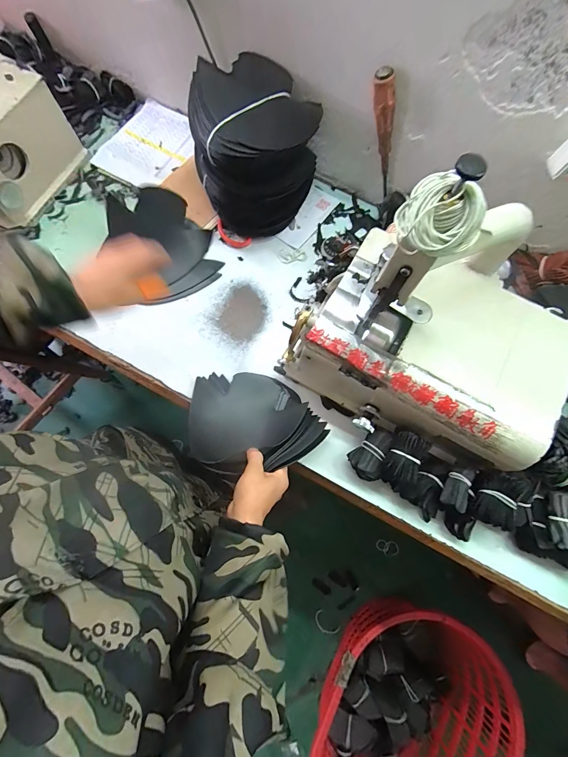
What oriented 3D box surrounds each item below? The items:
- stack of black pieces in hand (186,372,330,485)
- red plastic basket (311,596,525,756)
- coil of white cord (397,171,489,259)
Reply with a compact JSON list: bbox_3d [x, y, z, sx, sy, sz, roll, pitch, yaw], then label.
[{"bbox_3d":[-0.061,0.065,0.520,0.180,0.078,0.199,-40,81,-9],"label":"stack of black pieces in hand"},{"bbox_3d":[0.341,1.024,0.975,0.461,0.295,0.676,22,78,4],"label":"red plastic basket"},{"bbox_3d":[0.135,-0.138,0.289,0.053,0.057,0.056,0,77,-1],"label":"coil of white cord"}]

